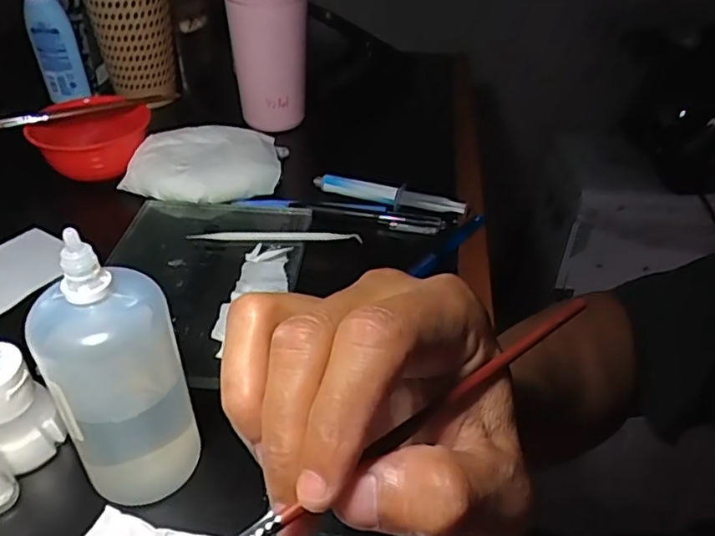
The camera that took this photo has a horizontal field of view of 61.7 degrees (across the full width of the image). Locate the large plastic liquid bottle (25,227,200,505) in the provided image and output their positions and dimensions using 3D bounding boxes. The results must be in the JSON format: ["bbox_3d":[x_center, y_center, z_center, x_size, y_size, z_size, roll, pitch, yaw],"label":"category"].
[{"bbox_3d":[-0.113,0.052,0.288,0.057,0.133,0.048,-14,42,-20],"label":"large plastic liquid bottle"}]

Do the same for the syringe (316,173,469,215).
[{"bbox_3d":[0.028,-0.066,0.546,0.142,0.019,0.013,13,40,12],"label":"syringe"}]

